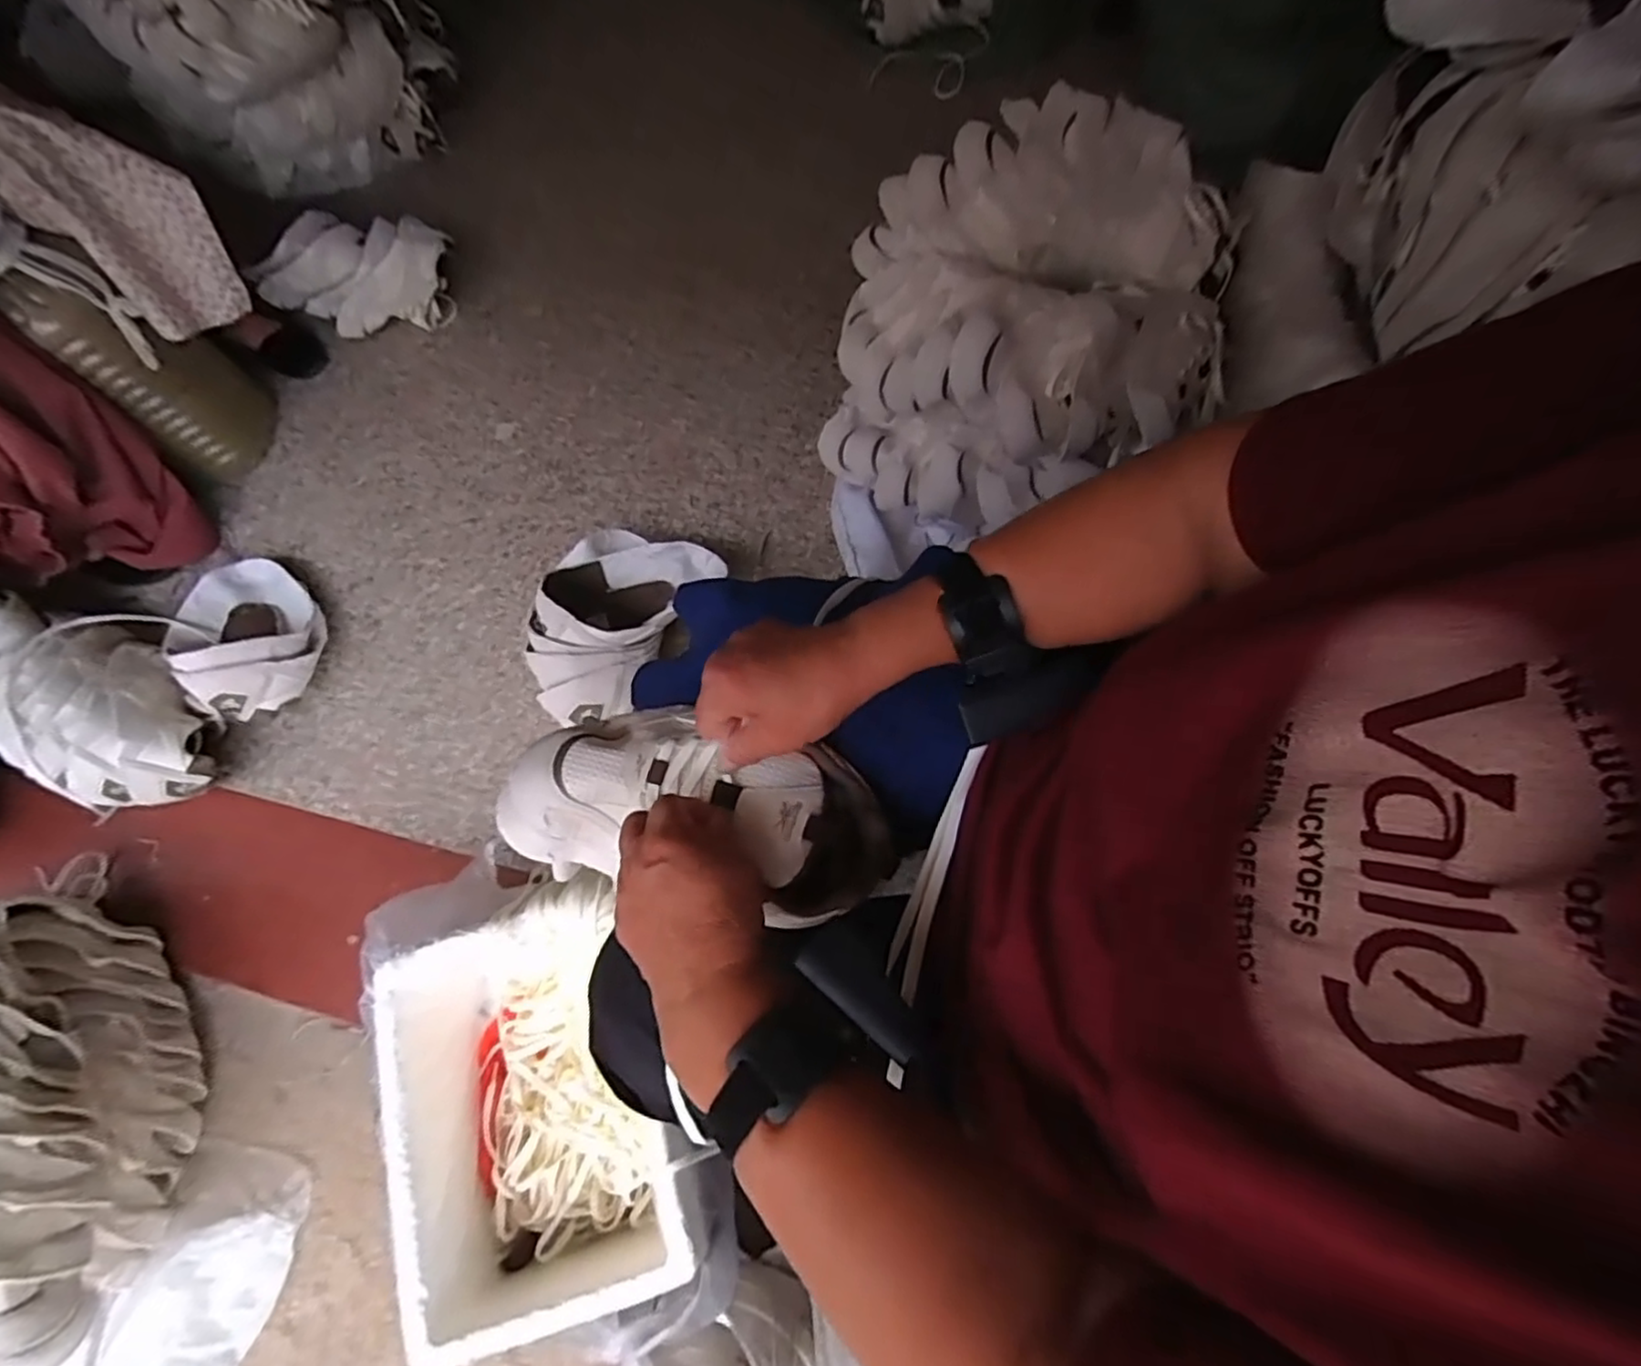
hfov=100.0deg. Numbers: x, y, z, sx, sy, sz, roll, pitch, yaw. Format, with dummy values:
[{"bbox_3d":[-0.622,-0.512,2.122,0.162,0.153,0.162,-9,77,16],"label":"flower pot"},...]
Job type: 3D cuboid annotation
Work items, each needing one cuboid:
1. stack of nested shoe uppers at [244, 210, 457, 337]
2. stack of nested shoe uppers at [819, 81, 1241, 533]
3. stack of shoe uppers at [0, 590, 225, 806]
[{"bbox_3d":[-0.787,-0.684,1.152,0.324,0.109,0.152,10,71,8],"label":"stack of nested shoe uppers"},{"bbox_3d":[0.230,-0.410,0.829,0.431,0.280,0.357,9,71,7],"label":"stack of nested shoe uppers"},{"bbox_3d":[-0.966,0.022,0.901,0.412,0.111,0.192,27,74,12],"label":"stack of shoe uppers"}]

